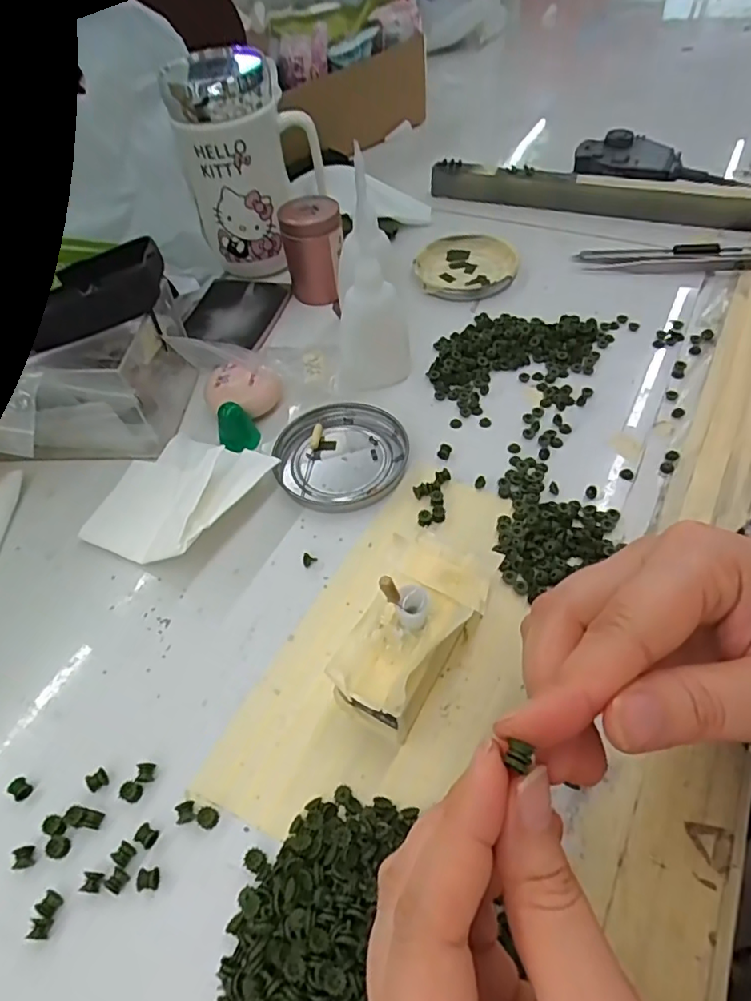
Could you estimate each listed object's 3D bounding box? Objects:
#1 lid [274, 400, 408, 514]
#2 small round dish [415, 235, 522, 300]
[{"bbox_3d":[-0.020,-0.027,0.340,0.077,0.011,0.071,-2,53,3],"label":"lid"},{"bbox_3d":[0.072,-0.186,0.453,0.077,0.008,0.082,-2,53,3],"label":"small round dish"}]

